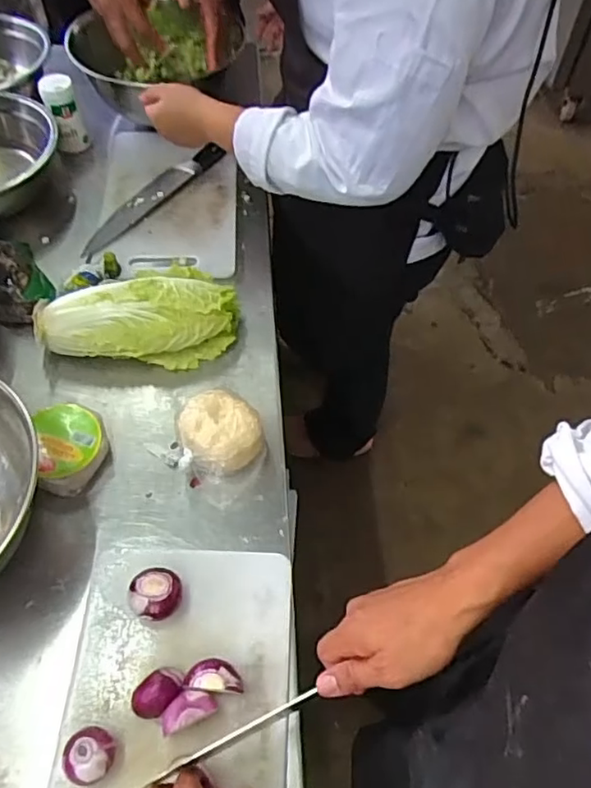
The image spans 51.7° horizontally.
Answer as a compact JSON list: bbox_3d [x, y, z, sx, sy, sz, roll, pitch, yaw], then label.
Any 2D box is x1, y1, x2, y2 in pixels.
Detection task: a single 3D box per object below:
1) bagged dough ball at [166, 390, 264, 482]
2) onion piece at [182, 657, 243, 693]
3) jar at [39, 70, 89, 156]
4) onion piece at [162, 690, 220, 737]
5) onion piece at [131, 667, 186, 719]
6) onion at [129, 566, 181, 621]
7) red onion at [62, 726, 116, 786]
[{"bbox_3d":[-0.088,0.051,0.681,0.093,0.058,0.093,1,56,-1],"label":"bagged dough ball"},{"bbox_3d":[-0.072,0.255,0.551,0.051,0.033,0.026,6,56,2],"label":"onion piece"},{"bbox_3d":[-0.375,-0.454,0.991,0.050,0.126,0.055,1,56,-1],"label":"jar"},{"bbox_3d":[-0.094,0.275,0.534,0.048,0.030,0.029,-16,60,-13],"label":"onion piece"},{"bbox_3d":[-0.124,0.267,0.547,0.032,0.025,0.048,39,64,19],"label":"onion piece"},{"bbox_3d":[-0.134,0.194,0.589,0.047,0.034,0.047,1,56,-1],"label":"onion"},{"bbox_3d":[-0.171,0.304,0.514,0.038,0.039,0.041,0,56,-2],"label":"red onion"}]

